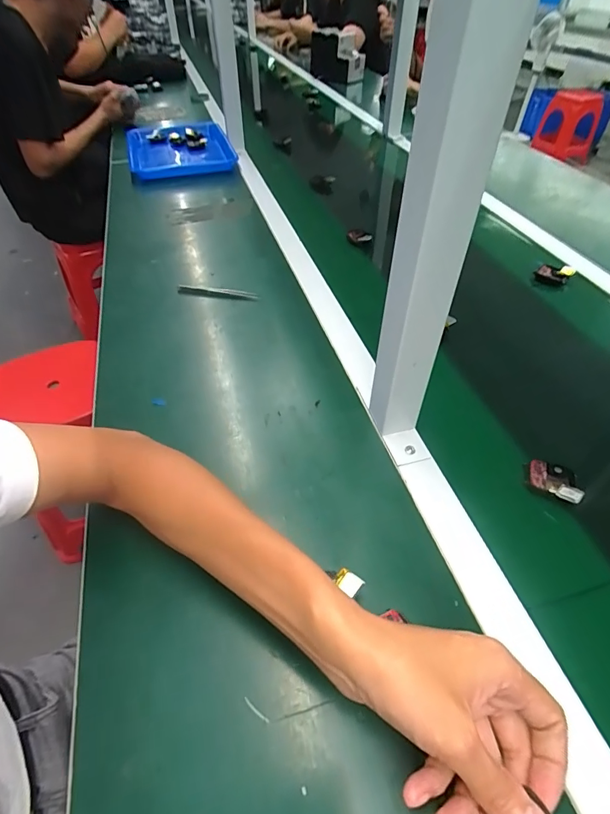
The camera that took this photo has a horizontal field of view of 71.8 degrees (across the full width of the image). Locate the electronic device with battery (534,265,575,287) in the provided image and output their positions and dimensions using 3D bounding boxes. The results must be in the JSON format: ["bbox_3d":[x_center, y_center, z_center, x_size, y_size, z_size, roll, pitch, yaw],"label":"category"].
[{"bbox_3d":[0.398,-0.213,0.675,0.052,0.029,0.016,13,48,12],"label":"electronic device with battery"}]

